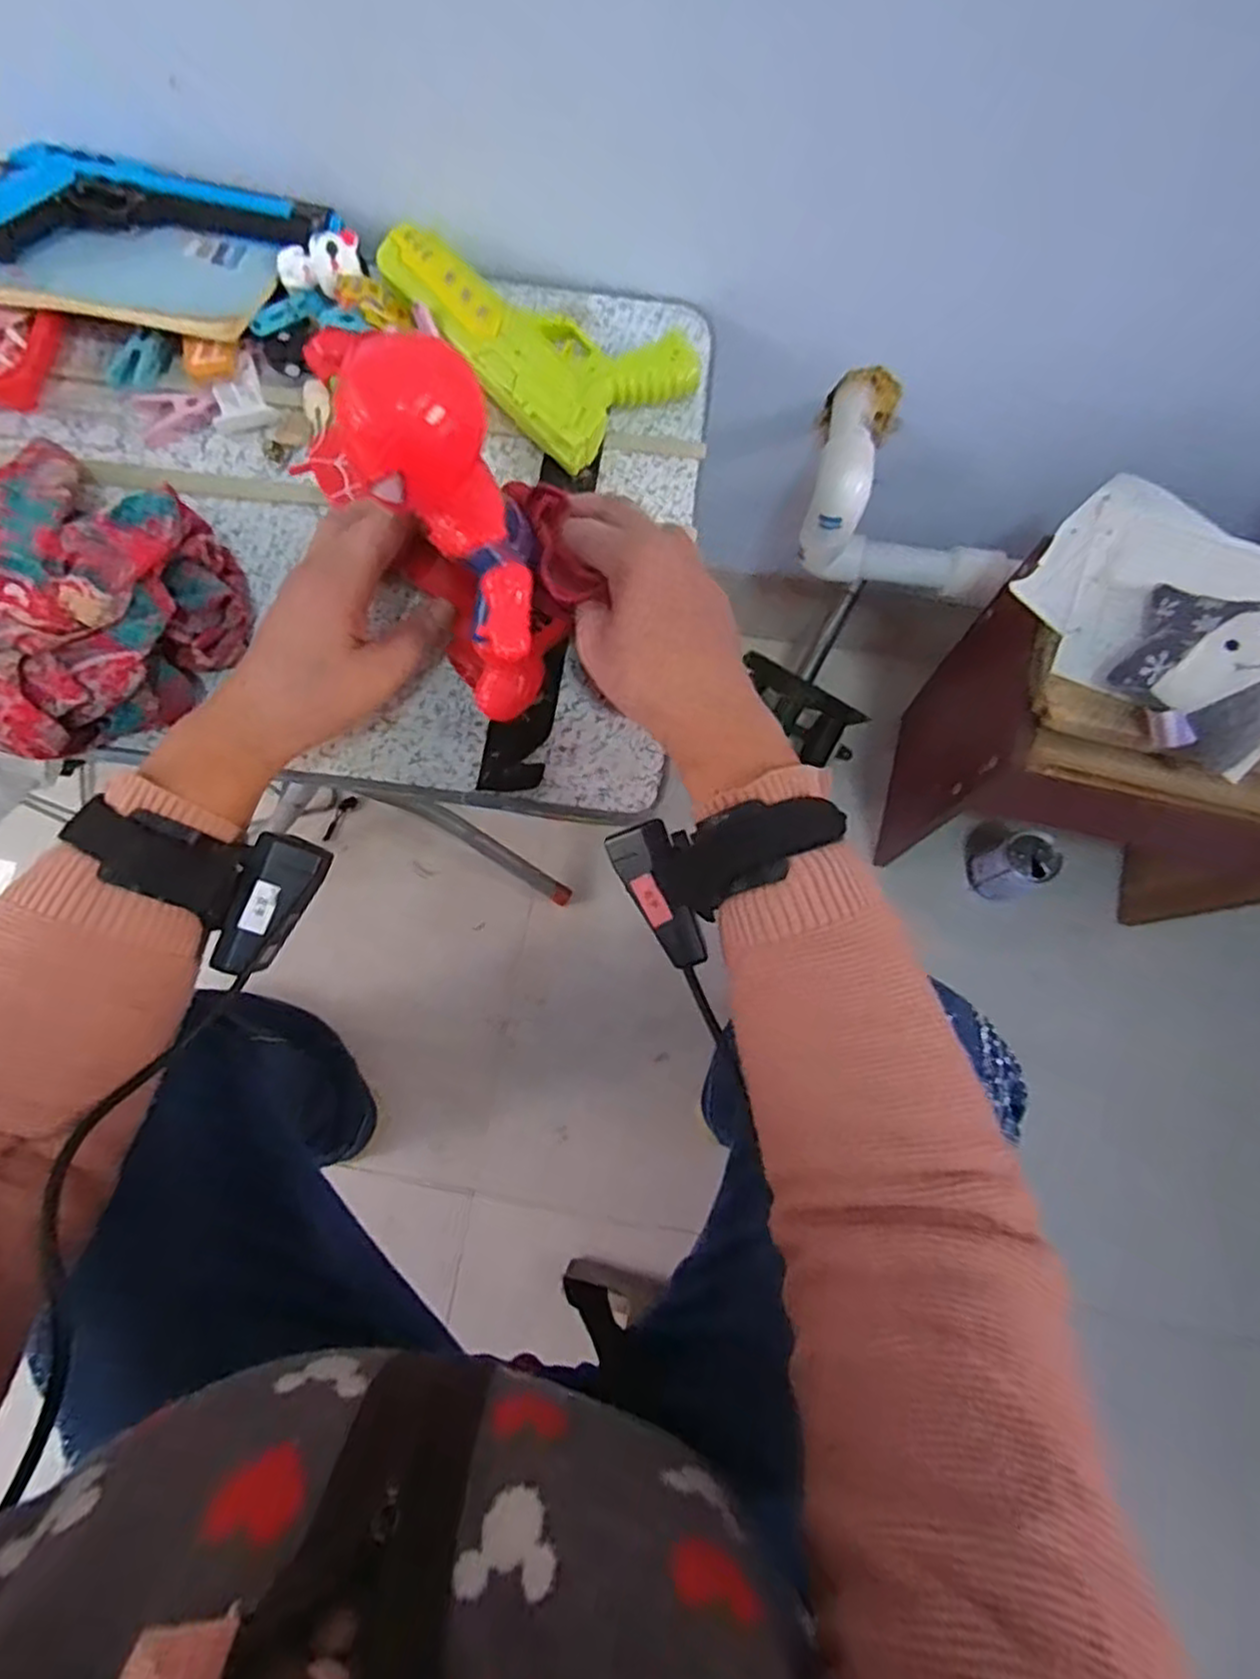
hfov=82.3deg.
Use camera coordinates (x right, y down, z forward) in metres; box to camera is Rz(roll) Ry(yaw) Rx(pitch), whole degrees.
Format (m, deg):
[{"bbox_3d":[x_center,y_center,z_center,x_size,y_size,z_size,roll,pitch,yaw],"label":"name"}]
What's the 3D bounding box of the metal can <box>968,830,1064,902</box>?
[{"bbox_3d":[0.417,0.030,0.788,0.055,0.102,0.055,0,77,1],"label":"metal can"}]

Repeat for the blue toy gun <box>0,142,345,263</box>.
[{"bbox_3d":[-0.311,-0.415,0.467,0.225,0.048,0.092,-10,77,-1],"label":"blue toy gun"}]

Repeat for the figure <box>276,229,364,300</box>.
[{"bbox_3d":[-0.208,-0.384,0.482,0.053,0.021,0.035,-11,77,-1],"label":"figure"}]

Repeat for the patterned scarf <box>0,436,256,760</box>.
[{"bbox_3d":[-0.316,-0.134,0.396,0.158,0.085,0.187,15,77,5],"label":"patterned scarf"}]

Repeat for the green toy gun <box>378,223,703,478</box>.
[{"bbox_3d":[-0.066,-0.349,0.483,0.123,0.041,0.205,-44,80,-9],"label":"green toy gun"}]

